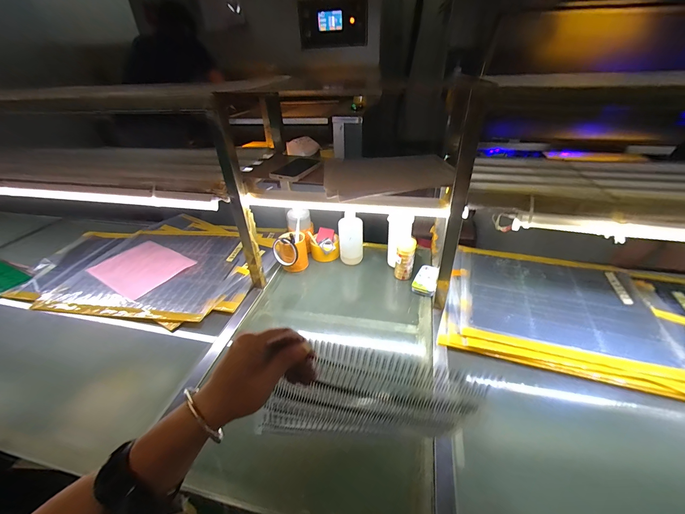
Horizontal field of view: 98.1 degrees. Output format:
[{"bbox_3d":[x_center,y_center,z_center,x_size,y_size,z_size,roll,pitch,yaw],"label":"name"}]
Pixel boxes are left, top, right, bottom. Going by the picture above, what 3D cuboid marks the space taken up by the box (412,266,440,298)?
[{"bbox_3d":[0.243,0.064,0.857,0.062,0.019,0.118,12,37,21],"label":"box"}]

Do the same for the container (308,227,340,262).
[{"bbox_3d":[-0.061,-0.039,0.982,0.097,0.074,0.101,-9,34,-9],"label":"container"}]

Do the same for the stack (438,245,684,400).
[{"bbox_3d":[0.602,0.130,0.755,0.630,0.024,0.438,10,36,18],"label":"stack"}]

